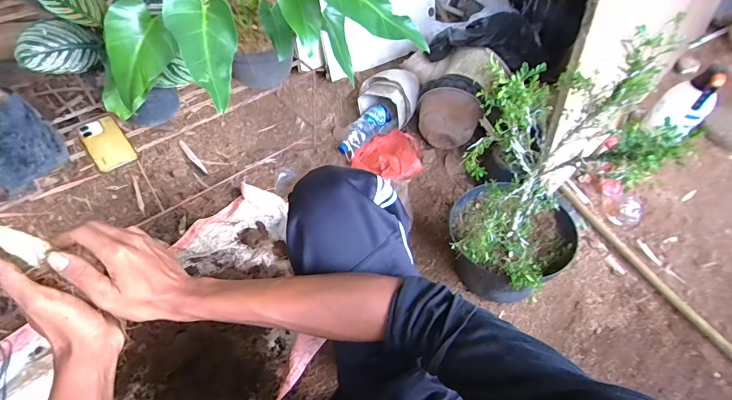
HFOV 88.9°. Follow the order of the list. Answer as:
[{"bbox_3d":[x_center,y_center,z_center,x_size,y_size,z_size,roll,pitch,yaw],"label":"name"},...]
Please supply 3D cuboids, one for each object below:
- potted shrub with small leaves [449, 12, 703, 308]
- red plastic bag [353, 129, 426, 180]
[{"bbox_3d":[0.362,-0.055,0.779,0.274,0.578,0.395,32,52,21],"label":"potted shrub with small leaves"},{"bbox_3d":[0.082,-0.137,1.196,0.194,0.049,0.217,32,52,20],"label":"red plastic bag"}]

